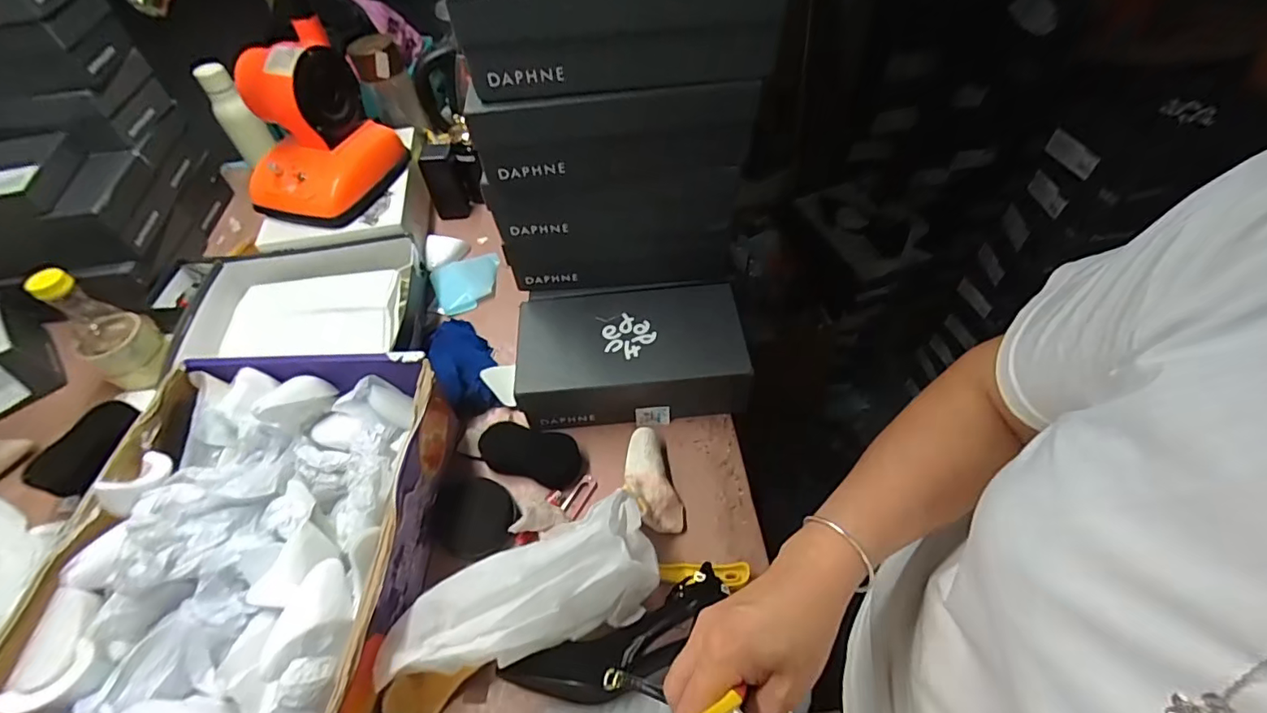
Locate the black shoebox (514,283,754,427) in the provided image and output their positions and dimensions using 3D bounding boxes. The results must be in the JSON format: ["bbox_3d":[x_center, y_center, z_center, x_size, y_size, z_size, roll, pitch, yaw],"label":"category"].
[{"bbox_3d":[-0.003,-0.003,0.738,0.295,0.088,0.163,-5,53,-1],"label":"black shoebox"}]

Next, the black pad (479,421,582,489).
[{"bbox_3d":[-0.134,0.127,0.697,0.131,0.015,0.066,11,86,5],"label":"black pad"}]

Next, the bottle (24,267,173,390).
[{"bbox_3d":[-0.741,-0.041,0.744,0.079,0.179,0.089,34,62,25],"label":"bottle"}]

